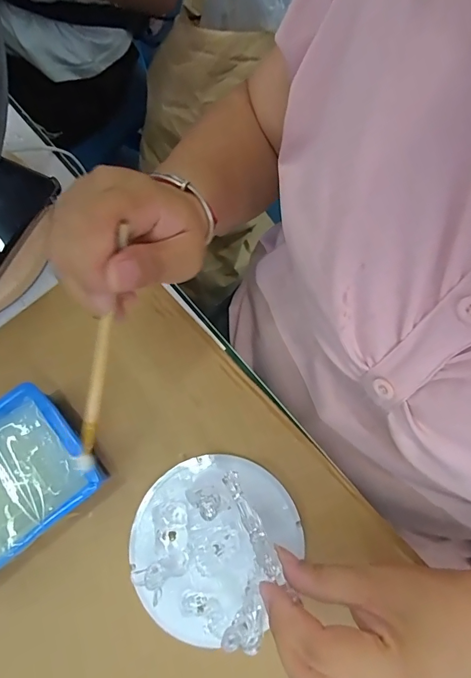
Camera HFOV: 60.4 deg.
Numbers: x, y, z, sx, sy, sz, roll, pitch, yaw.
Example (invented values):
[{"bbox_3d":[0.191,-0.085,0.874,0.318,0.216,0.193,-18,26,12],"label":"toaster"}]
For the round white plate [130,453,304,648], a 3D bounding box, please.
[{"bbox_3d":[-0.013,0.148,0.303,0.123,0.014,0.116,1,65,-2],"label":"round white plate"}]

